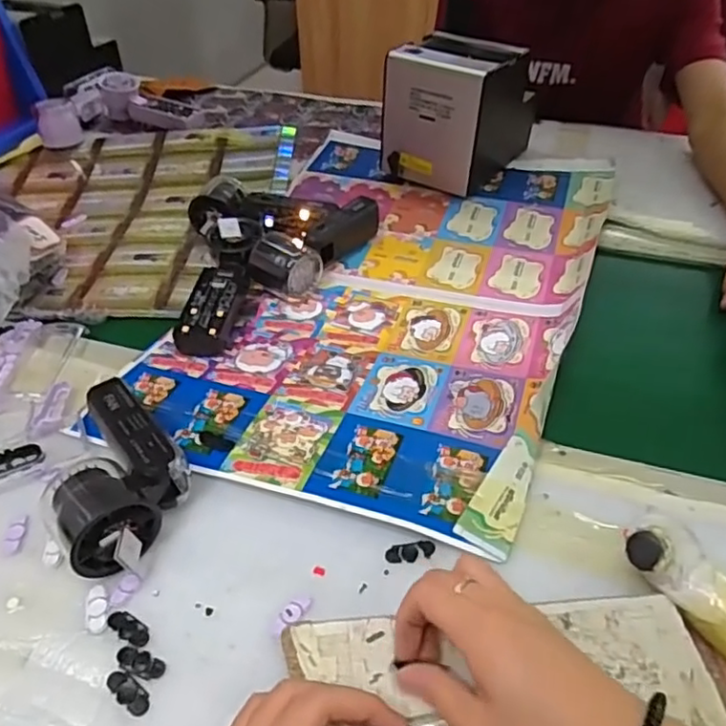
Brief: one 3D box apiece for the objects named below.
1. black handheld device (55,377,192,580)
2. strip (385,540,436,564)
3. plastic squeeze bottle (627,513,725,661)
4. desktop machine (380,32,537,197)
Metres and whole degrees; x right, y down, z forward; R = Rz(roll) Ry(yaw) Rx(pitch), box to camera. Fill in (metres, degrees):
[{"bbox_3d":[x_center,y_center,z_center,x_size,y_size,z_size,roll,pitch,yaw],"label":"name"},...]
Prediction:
[{"bbox_3d":[-0.166,0.072,0.425,0.078,0.054,0.131,-21,45,-22],"label":"black handheld device"},{"bbox_3d":[0.031,0.121,0.403,0.031,0.004,0.013,-6,41,-6],"label":"strip"},{"bbox_3d":[0.192,0.132,0.346,0.038,0.027,0.103,-23,58,-23],"label":"plastic squeeze bottle"},{"bbox_3d":[0.121,-0.307,0.774,0.129,0.144,0.159,22,46,24],"label":"desktop machine"}]

